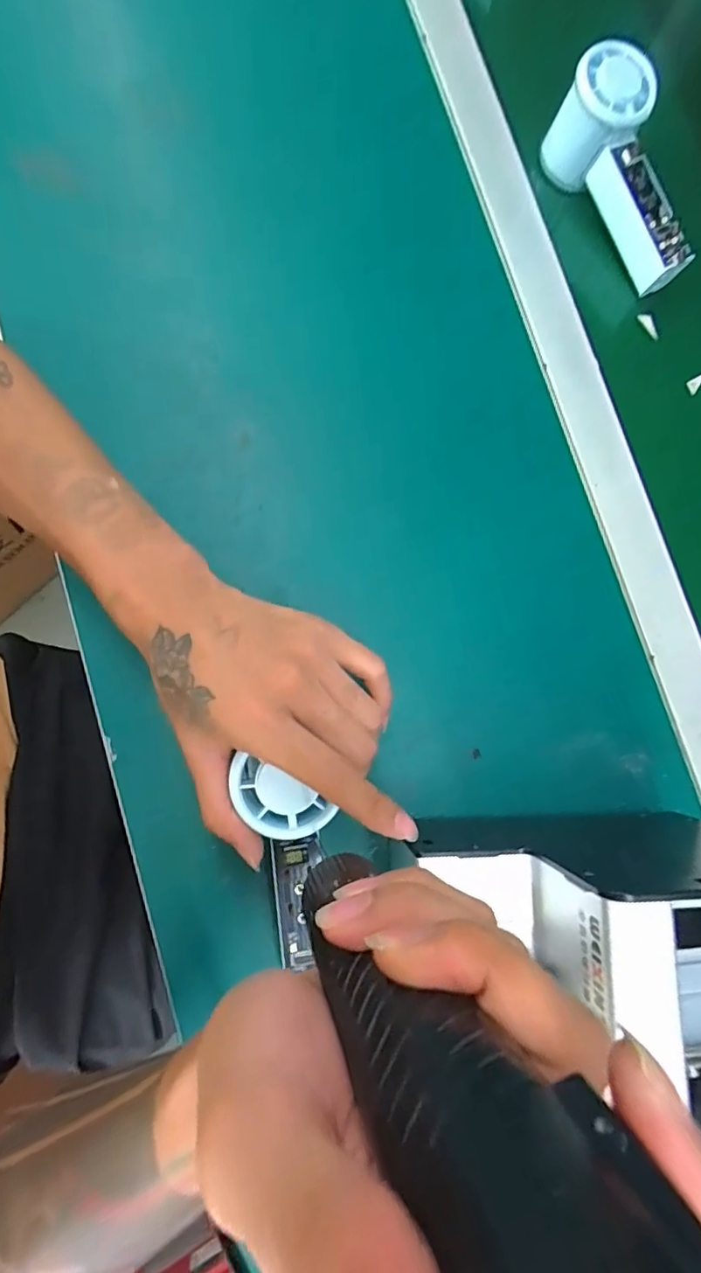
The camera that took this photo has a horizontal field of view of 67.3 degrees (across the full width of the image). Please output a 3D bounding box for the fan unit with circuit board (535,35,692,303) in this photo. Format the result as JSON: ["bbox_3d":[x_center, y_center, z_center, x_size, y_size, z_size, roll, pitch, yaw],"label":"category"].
[{"bbox_3d":[0.196,-0.322,0.376,0.045,0.059,0.144,-32,98,-6],"label":"fan unit with circuit board"}]

